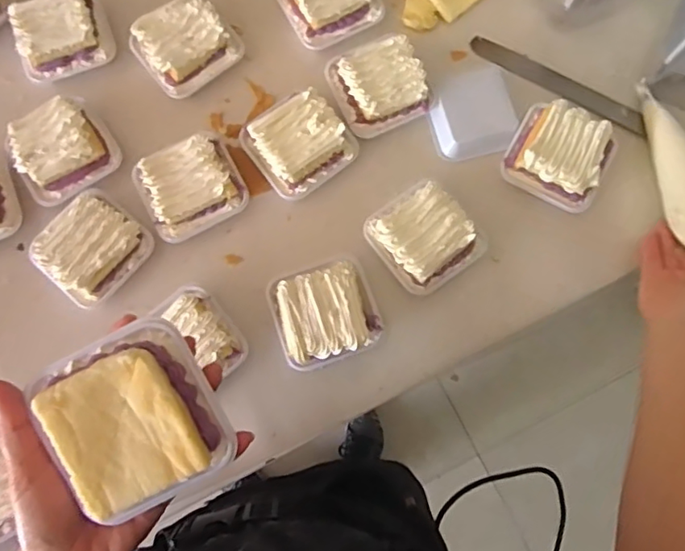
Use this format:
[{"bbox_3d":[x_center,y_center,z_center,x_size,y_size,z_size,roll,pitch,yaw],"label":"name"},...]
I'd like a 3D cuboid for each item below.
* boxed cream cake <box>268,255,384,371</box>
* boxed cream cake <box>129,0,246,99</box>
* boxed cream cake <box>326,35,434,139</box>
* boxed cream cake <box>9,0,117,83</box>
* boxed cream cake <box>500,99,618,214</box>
[{"bbox_3d":[-0.018,0.033,0.556,0.101,0.046,0.098,-21,80,-3],"label":"boxed cream cake"},{"bbox_3d":[-0.167,-0.248,0.606,0.100,0.039,0.086,-37,82,-6],"label":"boxed cream cake"},{"bbox_3d":[0.037,-0.201,0.594,0.099,0.036,0.093,-23,80,-4],"label":"boxed cream cake"},{"bbox_3d":[-0.301,-0.259,0.606,0.097,0.038,0.082,-20,80,-3],"label":"boxed cream cake"},{"bbox_3d":[0.222,-0.122,0.582,0.096,0.042,0.090,27,81,5],"label":"boxed cream cake"}]

